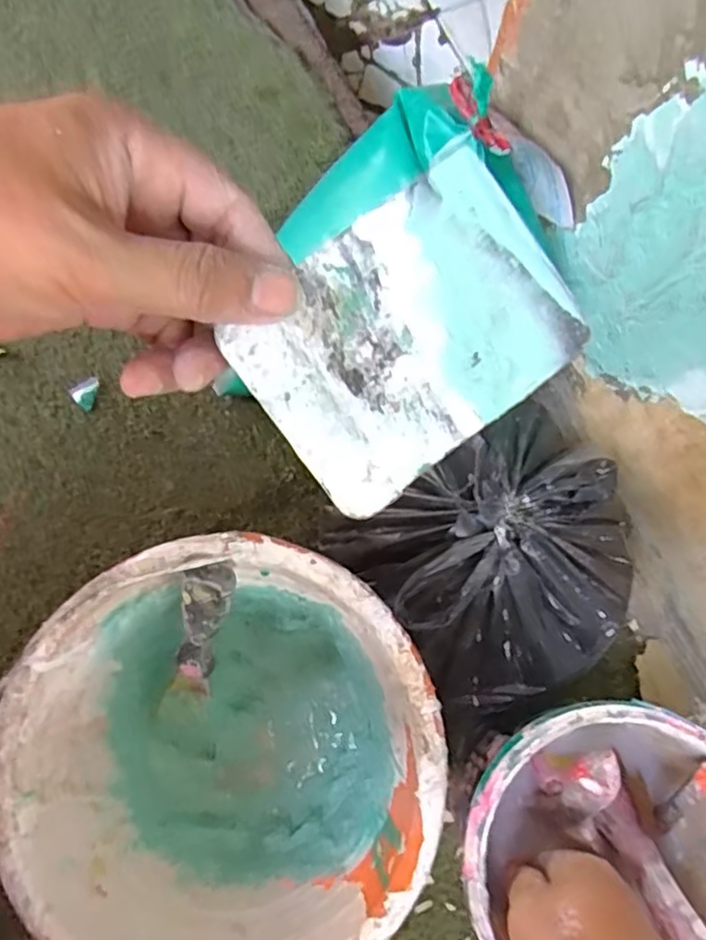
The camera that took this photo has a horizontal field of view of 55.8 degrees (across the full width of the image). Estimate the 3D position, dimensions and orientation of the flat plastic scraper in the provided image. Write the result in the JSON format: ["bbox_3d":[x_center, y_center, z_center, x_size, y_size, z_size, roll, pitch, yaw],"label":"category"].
[{"bbox_3d":[0.019,-0.044,0.219,0.106,0.004,0.077,-38,94,-5],"label":"flat plastic scraper"}]

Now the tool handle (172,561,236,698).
[{"bbox_3d":[-0.094,0.104,0.413,0.026,0.127,0.017,22,39,4],"label":"tool handle"}]

